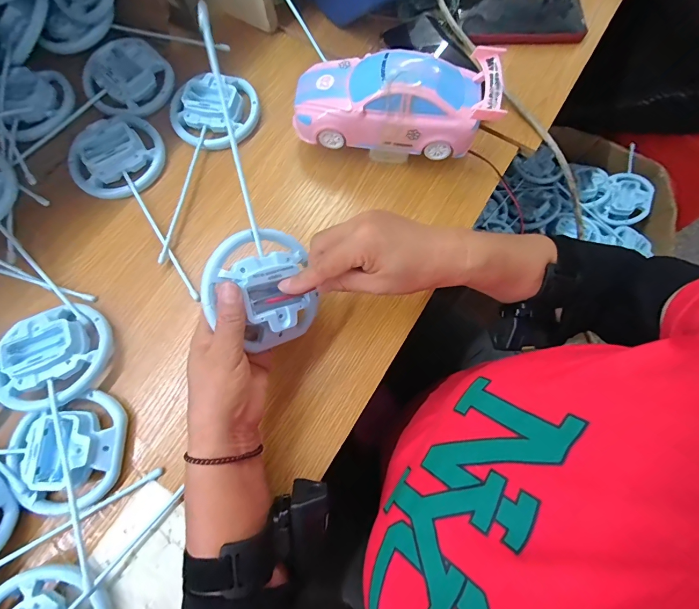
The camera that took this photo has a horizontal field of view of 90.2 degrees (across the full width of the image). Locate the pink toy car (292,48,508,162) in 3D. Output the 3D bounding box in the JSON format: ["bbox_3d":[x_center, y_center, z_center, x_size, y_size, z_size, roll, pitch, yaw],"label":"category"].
[{"bbox_3d":[0.048,-0.215,0.366,0.210,0.064,0.087,4,75,1],"label":"pink toy car"}]

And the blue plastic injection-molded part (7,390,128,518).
[{"bbox_3d":[-0.251,0.133,0.306,0.097,0.026,0.093,0,74,0],"label":"blue plastic injection-molded part"}]

